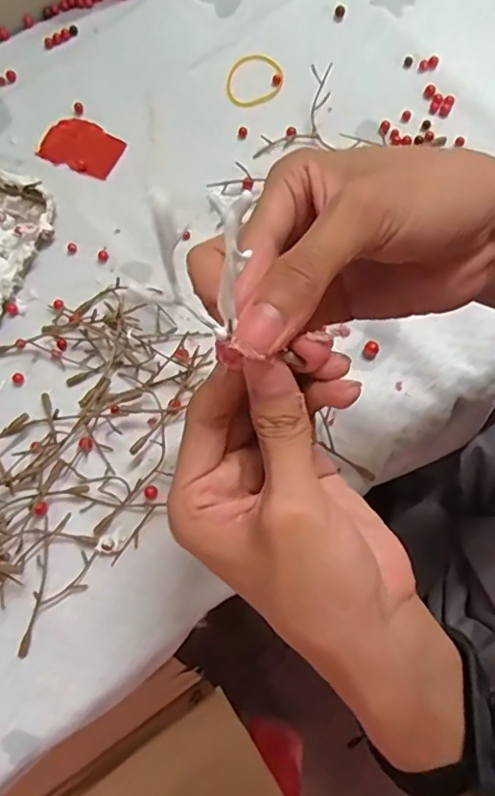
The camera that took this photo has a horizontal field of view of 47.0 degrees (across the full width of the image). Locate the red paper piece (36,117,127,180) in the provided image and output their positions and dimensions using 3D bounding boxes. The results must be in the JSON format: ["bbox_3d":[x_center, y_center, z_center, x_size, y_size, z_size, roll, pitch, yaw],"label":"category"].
[{"bbox_3d":[-0.126,-0.193,0.438,0.058,0.004,0.043,26,74,4],"label":"red paper piece"}]

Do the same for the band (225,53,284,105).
[{"bbox_3d":[0.006,-0.254,0.454,0.045,0.005,0.053,2,73,0],"label":"band"}]

